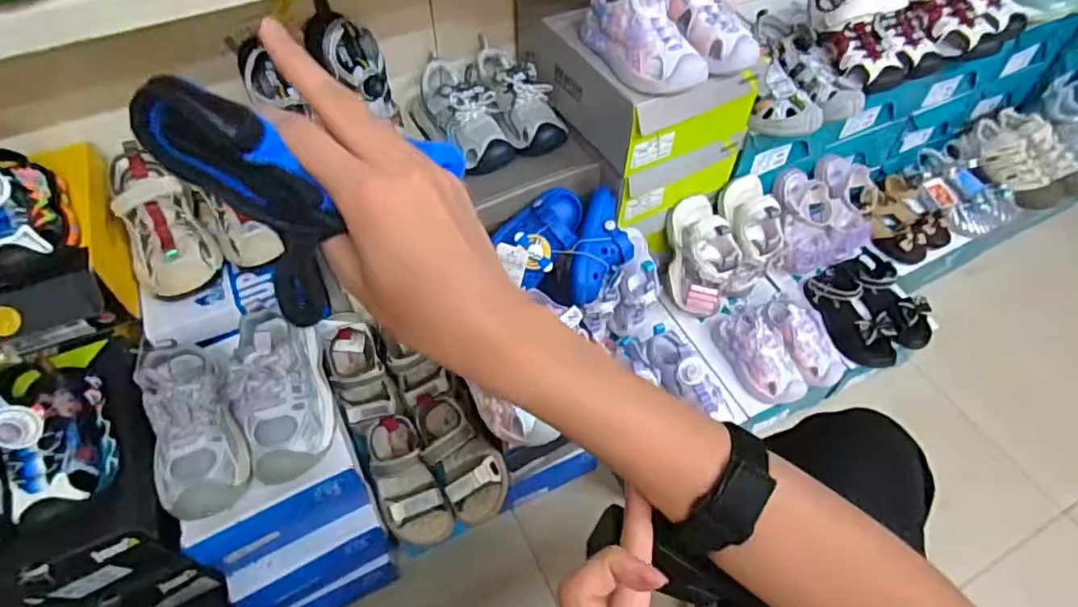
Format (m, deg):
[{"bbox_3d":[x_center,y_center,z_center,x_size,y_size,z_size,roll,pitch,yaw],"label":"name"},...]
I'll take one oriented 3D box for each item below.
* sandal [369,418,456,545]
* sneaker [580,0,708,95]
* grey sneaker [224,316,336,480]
[{"bbox_3d":[-0.173,0.229,0.768,0.074,0.065,0.166,-23,71,-16],"label":"sandal"},{"bbox_3d":[0.131,-0.351,0.761,0.077,0.088,0.184,-26,58,-17],"label":"sneaker"},{"bbox_3d":[-0.287,0.089,0.659,0.087,0.081,0.181,-16,56,-11],"label":"grey sneaker"}]

